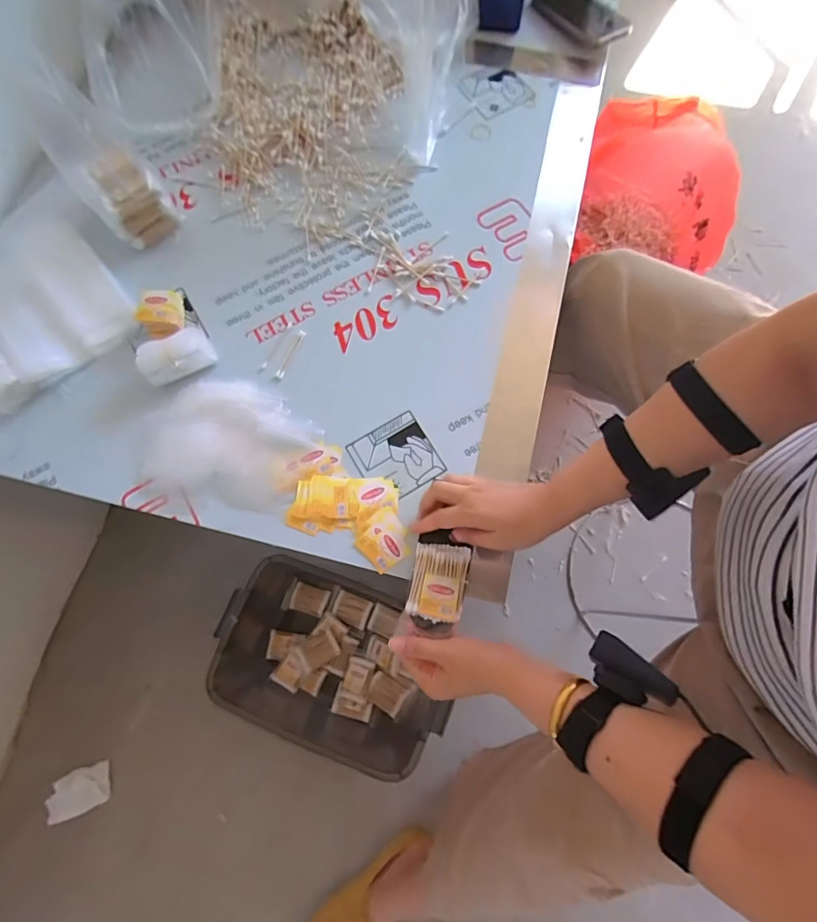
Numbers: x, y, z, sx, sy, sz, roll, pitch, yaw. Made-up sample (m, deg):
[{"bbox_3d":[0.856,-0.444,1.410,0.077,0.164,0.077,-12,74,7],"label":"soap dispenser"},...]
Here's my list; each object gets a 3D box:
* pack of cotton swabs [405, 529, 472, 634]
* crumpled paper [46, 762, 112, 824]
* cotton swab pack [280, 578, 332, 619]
[{"bbox_3d":[0.033,0.131,0.507,0.058,0.019,0.102,12,75,4],"label":"pack of cotton swabs"},{"bbox_3d":[-0.610,0.616,0.860,0.122,0.015,0.072,-22,76,-5],"label":"crumpled paper"},{"bbox_3d":[-0.206,0.280,0.935,0.085,0.015,0.059,18,76,5],"label":"cotton swab pack"}]

